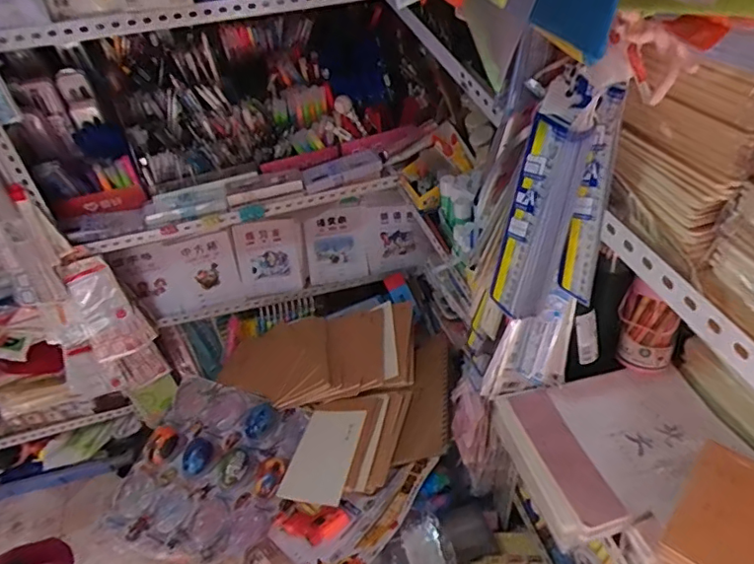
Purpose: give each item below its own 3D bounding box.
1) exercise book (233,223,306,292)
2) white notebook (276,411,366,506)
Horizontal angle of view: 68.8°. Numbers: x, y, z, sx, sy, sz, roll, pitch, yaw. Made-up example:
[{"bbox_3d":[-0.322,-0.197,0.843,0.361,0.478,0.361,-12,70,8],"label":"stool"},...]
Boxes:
[{"bbox_3d":[-0.271,-0.062,1.414,0.175,0.172,0.015,-5,15,-20],"label":"exercise book"},{"bbox_3d":[-0.110,0.357,1.142,0.141,0.015,0.193,-2,48,19],"label":"white notebook"}]

